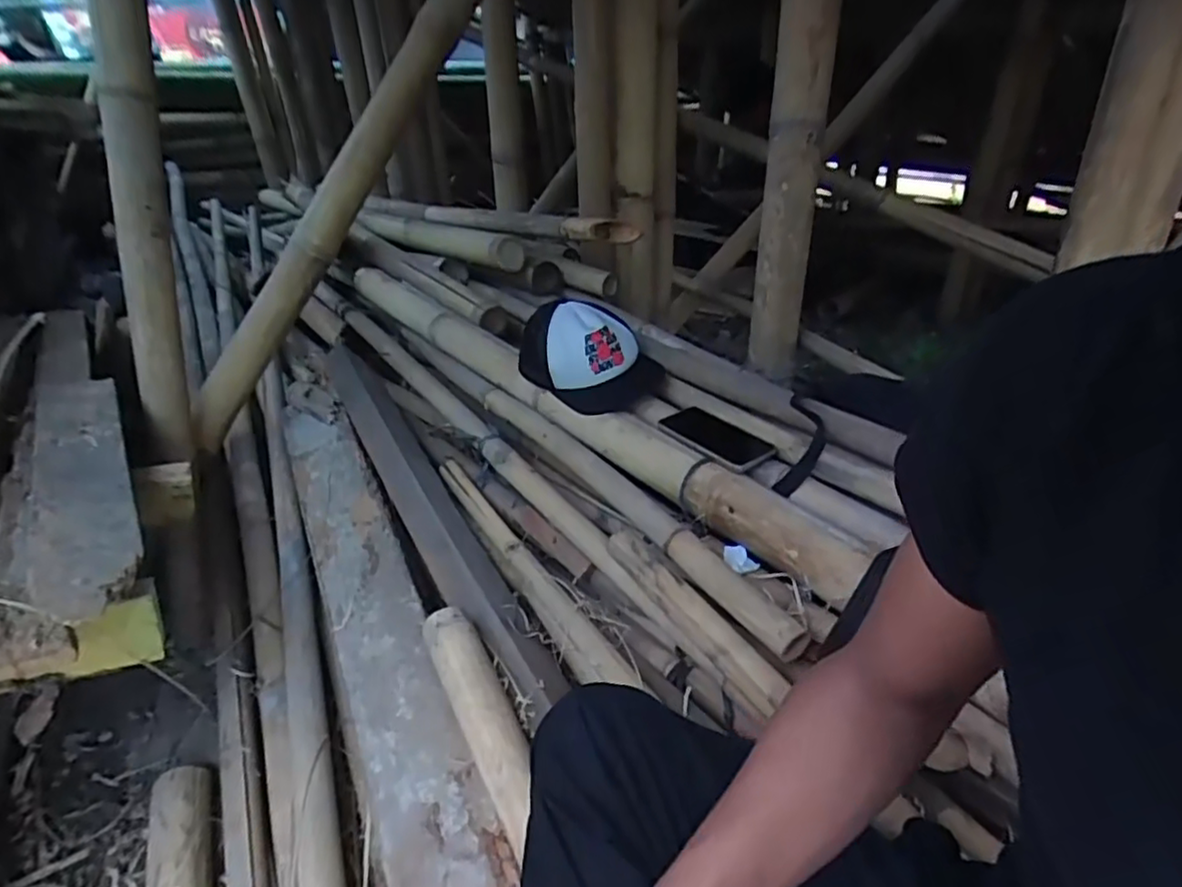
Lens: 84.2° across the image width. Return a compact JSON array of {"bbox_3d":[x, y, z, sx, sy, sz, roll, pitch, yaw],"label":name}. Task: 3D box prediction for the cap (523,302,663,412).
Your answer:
[{"bbox_3d":[-0.007,-0.162,1.095,0.179,0.132,0.255,-14,32,-29],"label":"cap"}]

